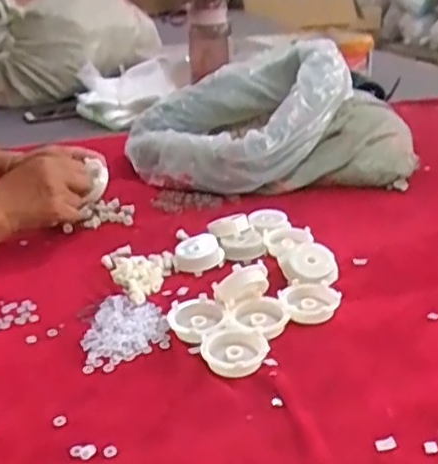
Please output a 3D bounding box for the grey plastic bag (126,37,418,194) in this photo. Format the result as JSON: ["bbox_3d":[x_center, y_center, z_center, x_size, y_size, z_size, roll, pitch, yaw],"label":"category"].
[{"bbox_3d":[0.076,-0.177,0.999,0.427,0.157,0.287,-6,26,-7],"label":"grey plastic bag"}]

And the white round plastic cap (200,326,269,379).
[{"bbox_3d":[0.014,0.106,0.567,0.056,0.018,0.053,-2,26,1],"label":"white round plastic cap"}]

